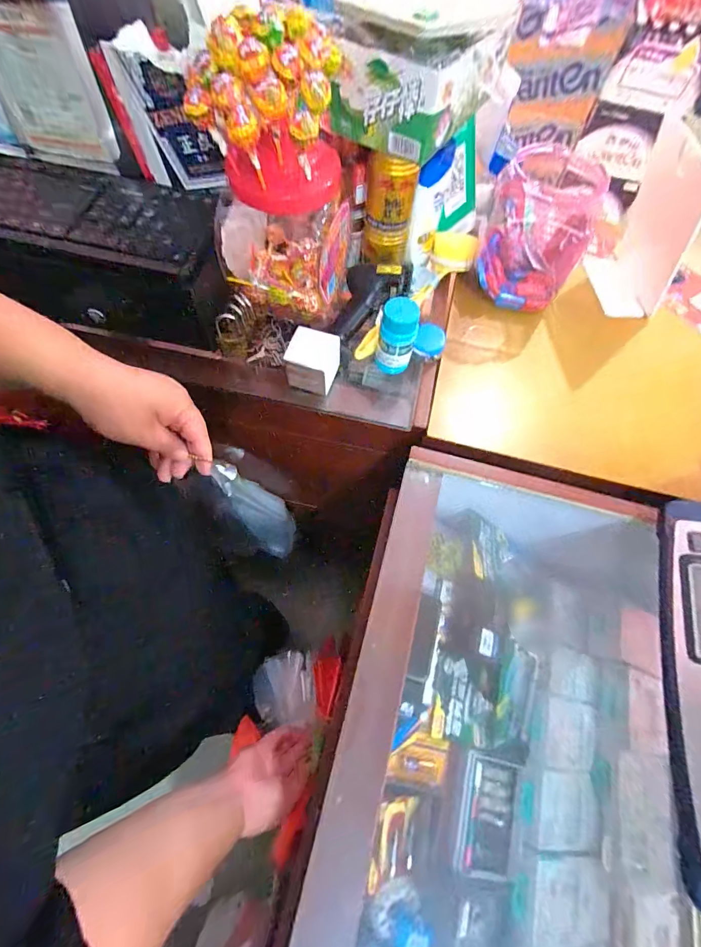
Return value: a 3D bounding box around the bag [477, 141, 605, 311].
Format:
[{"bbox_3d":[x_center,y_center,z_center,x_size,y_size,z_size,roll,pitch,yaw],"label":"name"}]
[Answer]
[{"bbox_3d":[0.255,-0.325,0.531,0.124,0.154,0.107,12,66,3],"label":"bag"}]

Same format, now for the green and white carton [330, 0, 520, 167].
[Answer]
[{"bbox_3d":[0.078,-0.456,0.423,0.124,0.101,0.193,32,68,11],"label":"green and white carton"}]

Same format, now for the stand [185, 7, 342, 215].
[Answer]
[{"bbox_3d":[-0.076,-0.334,0.370,0.129,0.137,0.120,-2,66,-4],"label":"stand"}]

